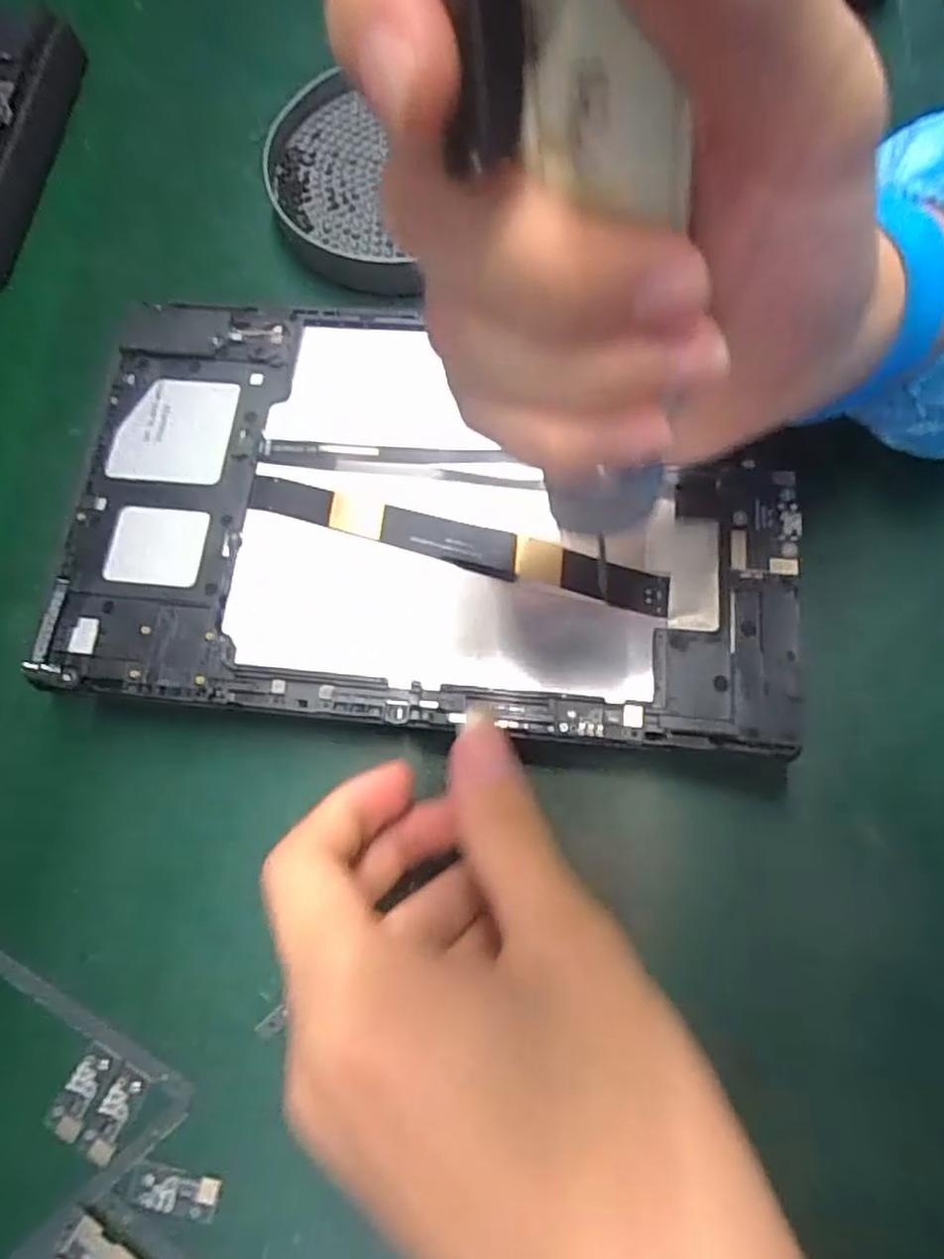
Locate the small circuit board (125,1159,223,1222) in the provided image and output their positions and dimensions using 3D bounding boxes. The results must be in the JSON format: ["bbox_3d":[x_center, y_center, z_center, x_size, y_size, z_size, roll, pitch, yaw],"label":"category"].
[{"bbox_3d":[-0.087,0.162,0.213,0.026,0.004,0.011,9,73,5],"label":"small circuit board"}]

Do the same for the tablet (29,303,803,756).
[{"bbox_3d":[-0.016,-0.042,0.252,0.241,0.010,0.147,5,73,3],"label":"tablet"}]

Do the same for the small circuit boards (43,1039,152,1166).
[{"bbox_3d":[-0.113,0.142,0.222,0.023,0.004,0.026,24,75,9],"label":"small circuit boards"}]

